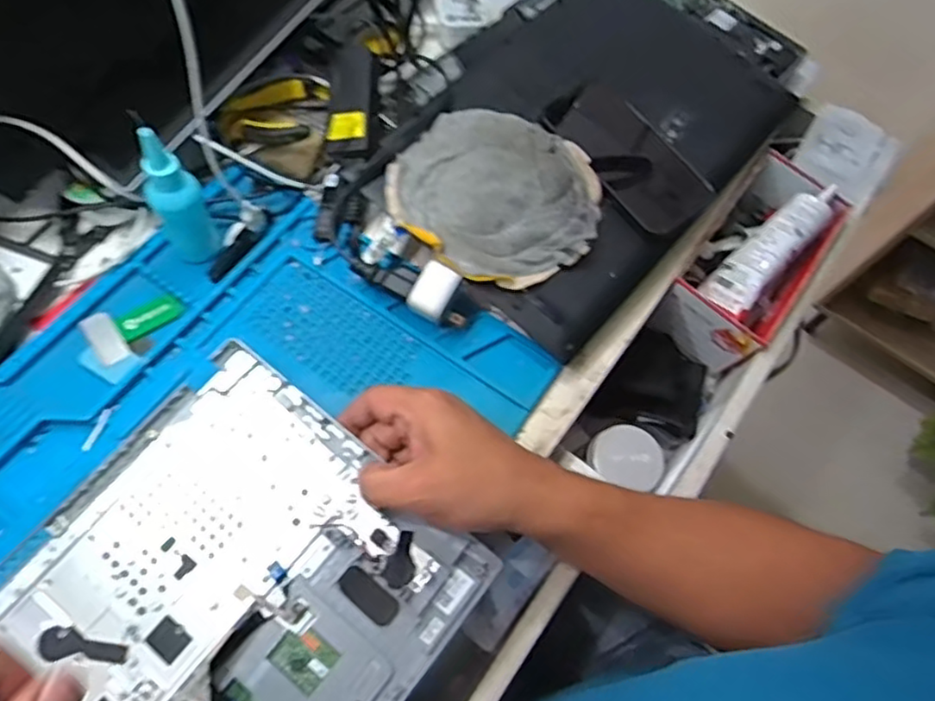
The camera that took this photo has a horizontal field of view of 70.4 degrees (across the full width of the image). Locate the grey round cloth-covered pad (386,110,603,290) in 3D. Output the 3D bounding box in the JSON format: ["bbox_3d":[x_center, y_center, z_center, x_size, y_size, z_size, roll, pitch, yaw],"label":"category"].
[{"bbox_3d":[0.023,-0.123,0.520,0.157,0.020,0.145,2,65,-5],"label":"grey round cloth-covered pad"}]

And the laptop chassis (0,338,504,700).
[{"bbox_3d":[-0.179,0.194,0.383,0.229,0.015,0.352,37,70,12],"label":"laptop chassis"}]

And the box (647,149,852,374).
[{"bbox_3d":[0.256,-0.078,0.600,0.091,0.094,0.175,36,67,11],"label":"box"}]

